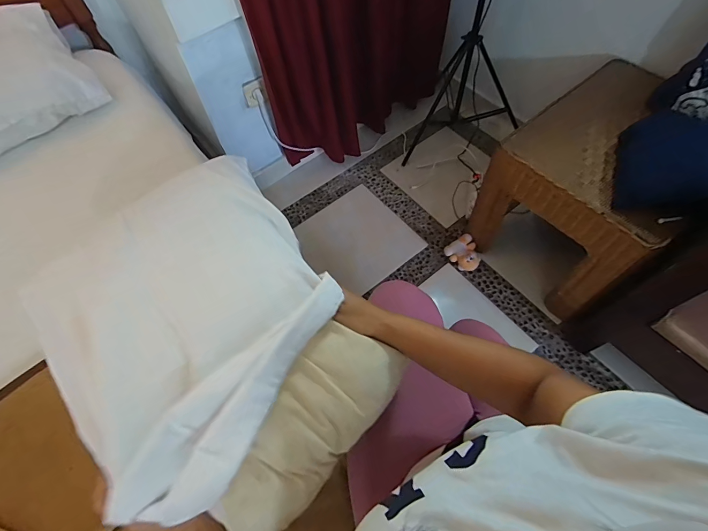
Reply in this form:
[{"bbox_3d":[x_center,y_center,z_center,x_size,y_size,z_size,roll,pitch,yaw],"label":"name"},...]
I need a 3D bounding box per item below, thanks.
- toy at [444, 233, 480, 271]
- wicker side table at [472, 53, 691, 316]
[{"bbox_3d":[0.385,-0.043,1.280,0.091,0.069,0.113,-27,64,-11],"label":"toy"},{"bbox_3d":[0.688,-0.201,1.082,0.456,0.443,0.434,-34,65,-14],"label":"wicker side table"}]

